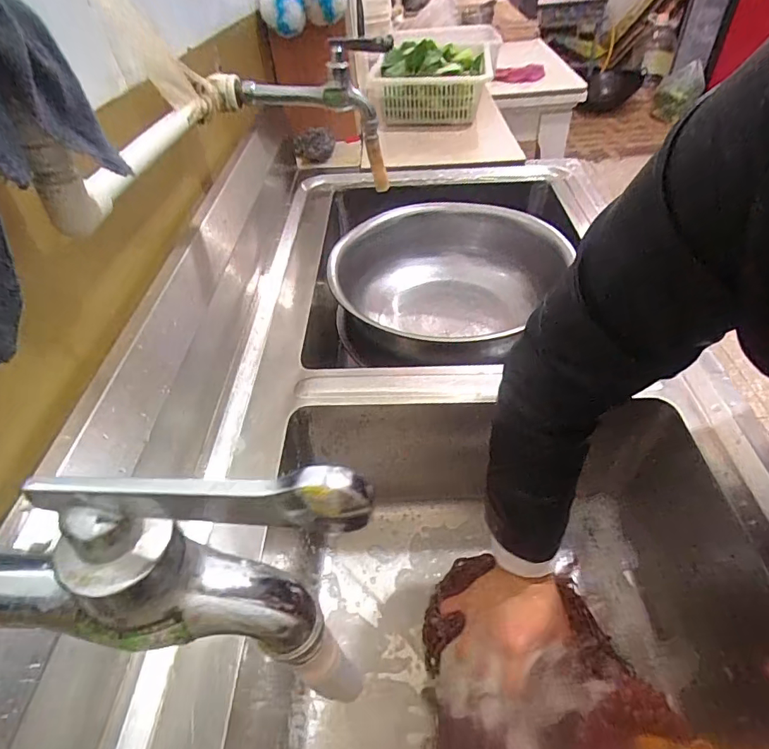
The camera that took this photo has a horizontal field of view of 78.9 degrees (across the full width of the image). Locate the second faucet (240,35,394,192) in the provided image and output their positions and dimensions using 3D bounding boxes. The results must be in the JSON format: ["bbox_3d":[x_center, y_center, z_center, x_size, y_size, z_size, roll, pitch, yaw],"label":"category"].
[{"bbox_3d":[-0.076,-0.310,0.577,0.172,0.178,0.053,4,46,9],"label":"second faucet"}]

